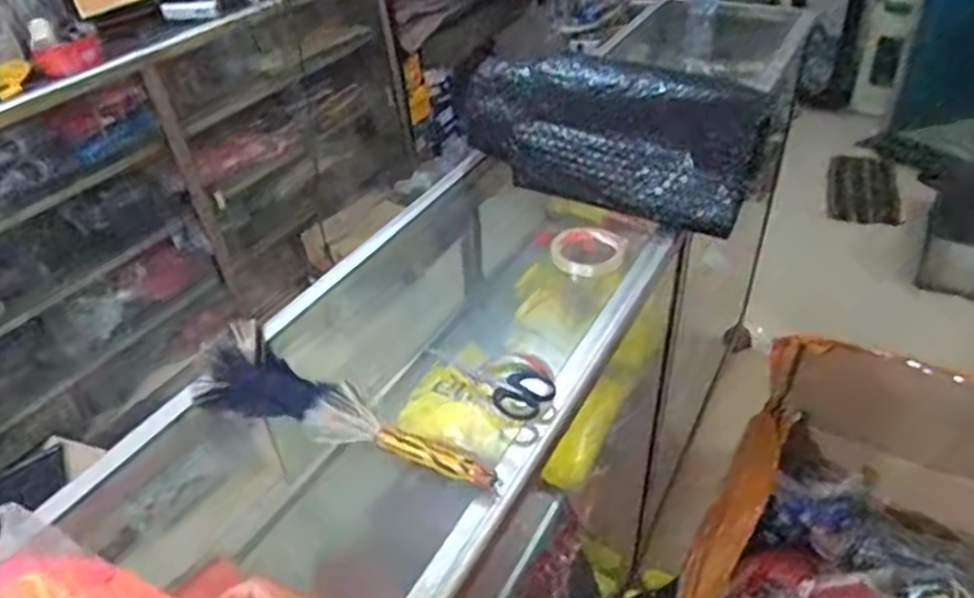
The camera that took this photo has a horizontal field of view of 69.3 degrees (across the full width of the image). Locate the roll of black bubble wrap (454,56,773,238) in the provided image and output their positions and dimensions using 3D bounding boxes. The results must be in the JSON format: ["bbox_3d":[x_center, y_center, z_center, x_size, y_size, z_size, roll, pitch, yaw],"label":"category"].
[{"bbox_3d":[0.161,-0.241,1.008,0.430,0.148,0.161,19,43,28],"label":"roll of black bubble wrap"}]

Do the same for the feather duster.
[{"bbox_3d":[-0.136,0.096,0.682,0.314,0.057,0.084,11,40,21],"label":"feather duster"}]

